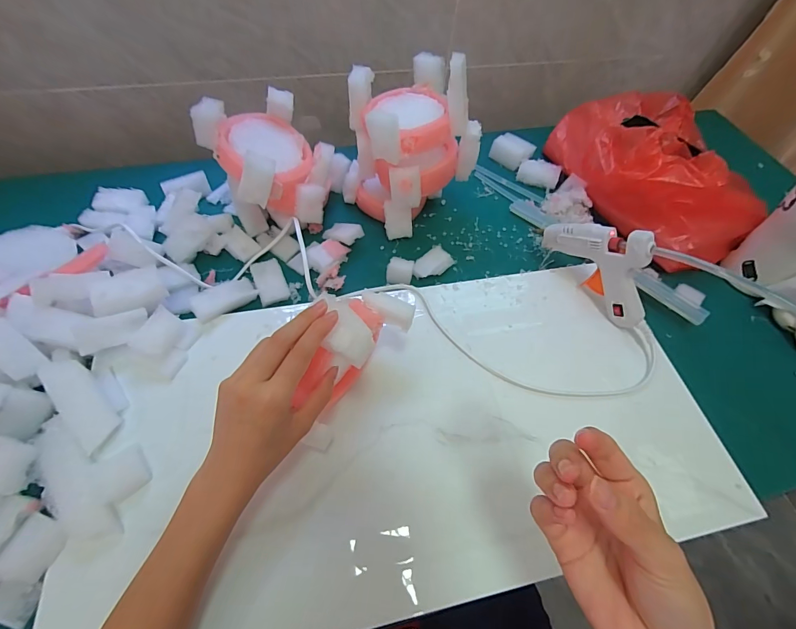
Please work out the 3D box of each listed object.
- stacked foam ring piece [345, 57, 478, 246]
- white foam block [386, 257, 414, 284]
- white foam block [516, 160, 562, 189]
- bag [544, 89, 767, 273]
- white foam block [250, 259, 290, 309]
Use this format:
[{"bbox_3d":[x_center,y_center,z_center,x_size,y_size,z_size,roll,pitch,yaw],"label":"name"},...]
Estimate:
[{"bbox_3d":[0.010,-0.203,0.454,0.127,0.166,0.121,-26,63,-19],"label":"stacked foam ring piece"},{"bbox_3d":[0.002,-0.052,0.449,0.030,0.024,0.026,10,58,2],"label":"white foam block"},{"bbox_3d":[0.215,-0.216,0.571,0.059,0.020,0.039,25,59,11],"label":"white foam block"},{"bbox_3d":[0.349,-0.205,0.509,0.206,0.118,0.272,-15,60,-13],"label":"bag"},{"bbox_3d":[-0.148,-0.038,0.435,0.033,0.021,0.048,-18,61,-15],"label":"white foam block"}]

